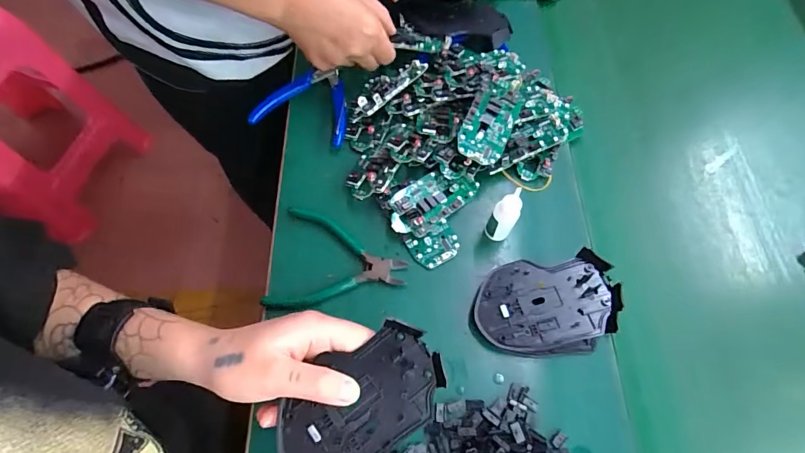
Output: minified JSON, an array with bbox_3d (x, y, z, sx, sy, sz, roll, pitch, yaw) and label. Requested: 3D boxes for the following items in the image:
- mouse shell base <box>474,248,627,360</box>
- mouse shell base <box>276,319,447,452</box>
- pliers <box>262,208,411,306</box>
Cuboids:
[{"bbox_3d":[0.121,0.067,0.356,0.119,0.034,0.080,-5,65,-6],"label":"mouse shell base"},{"bbox_3d":[-0.027,0.116,0.280,0.115,0.017,0.071,-25,79,-6],"label":"mouse shell base"},{"bbox_3d":[-0.057,0.035,0.377,0.117,0.009,0.093,14,65,3],"label":"pliers"}]

